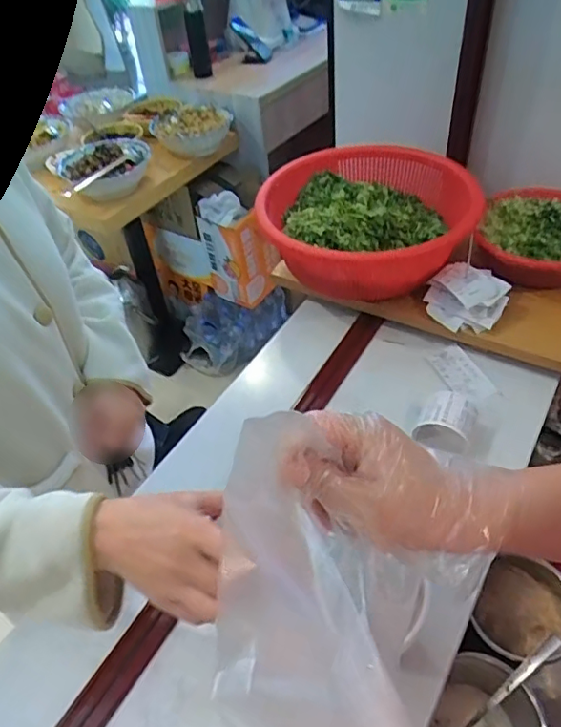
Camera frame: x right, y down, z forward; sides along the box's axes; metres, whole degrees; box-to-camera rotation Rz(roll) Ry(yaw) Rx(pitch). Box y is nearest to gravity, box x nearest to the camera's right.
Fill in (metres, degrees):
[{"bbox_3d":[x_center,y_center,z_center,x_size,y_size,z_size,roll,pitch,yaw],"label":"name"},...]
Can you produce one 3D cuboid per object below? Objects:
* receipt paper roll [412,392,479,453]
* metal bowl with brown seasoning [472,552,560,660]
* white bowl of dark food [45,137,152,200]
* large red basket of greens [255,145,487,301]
[{"bbox_3d":[0.204,0.073,0.678,0.062,0.062,0.053,16,50,21],"label":"receipt paper roll"},{"bbox_3d":[0.261,0.269,0.585,0.096,0.050,0.105,21,52,25],"label":"metal bowl with brown seasoning"},{"bbox_3d":[-0.431,-0.478,1.317,0.232,0.089,0.222,-3,46,3],"label":"white bowl of dark food"},{"bbox_3d":[0.125,-0.200,0.813,0.295,0.131,0.244,13,49,19],"label":"large red basket of greens"}]

